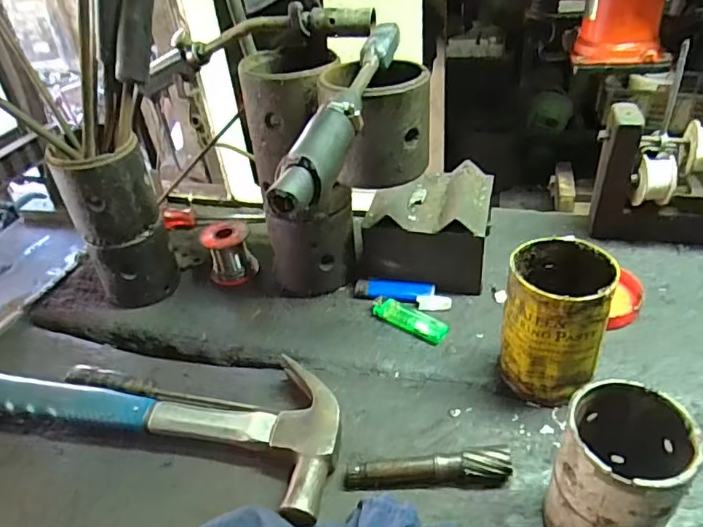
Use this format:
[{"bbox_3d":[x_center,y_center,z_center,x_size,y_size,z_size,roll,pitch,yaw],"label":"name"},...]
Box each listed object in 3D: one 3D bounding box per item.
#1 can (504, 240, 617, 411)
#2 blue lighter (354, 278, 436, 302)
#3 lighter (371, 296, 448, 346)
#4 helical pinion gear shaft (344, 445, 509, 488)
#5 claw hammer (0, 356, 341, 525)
[{"bbox_3d":[0.159,0.048,0.438,0.071,0.113,0.077,-4,35,3],"label":"can"},{"bbox_3d":[0.043,0.028,0.564,0.081,0.011,0.025,4,37,14],"label":"blue lighter"},{"bbox_3d":[0.055,0.054,0.533,0.080,0.014,0.026,23,45,34],"label":"lighter"},{"bbox_3d":[0.054,0.147,0.398,0.117,0.019,0.020,-6,35,1],"label":"helical pinion gear shaft"},{"bbox_3d":[-0.166,0.115,0.467,0.326,0.033,0.110,7,38,19],"label":"claw hammer"}]

